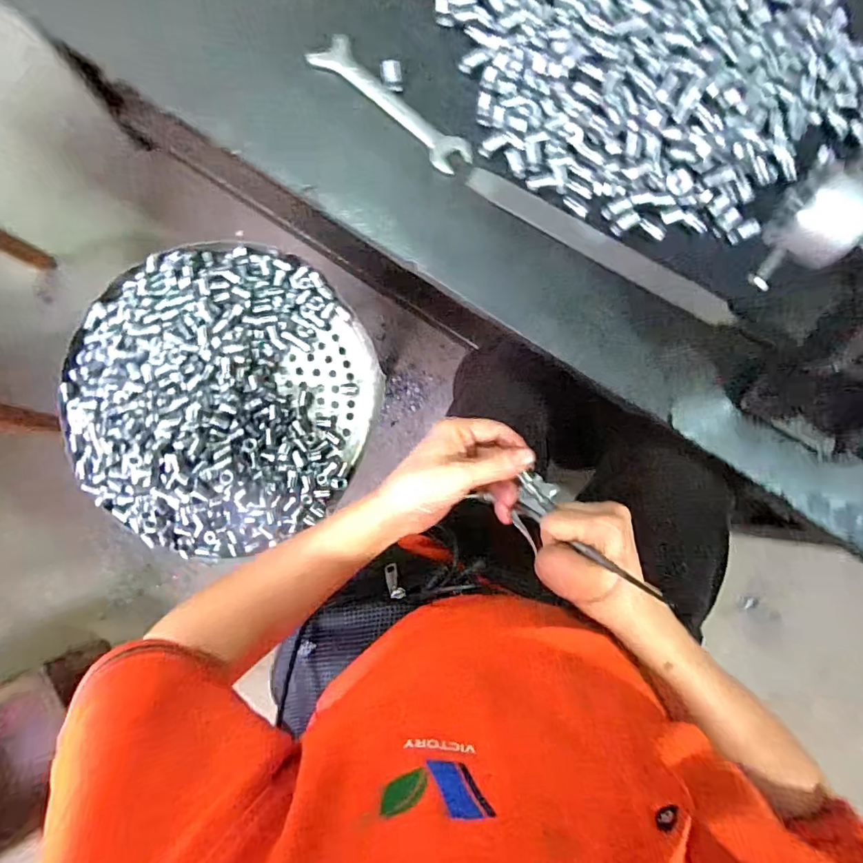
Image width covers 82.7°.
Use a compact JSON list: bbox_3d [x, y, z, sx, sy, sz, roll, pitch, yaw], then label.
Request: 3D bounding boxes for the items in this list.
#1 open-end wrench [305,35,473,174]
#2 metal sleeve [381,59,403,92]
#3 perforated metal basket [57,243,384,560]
[{"bbox_3d":[-0.035,-0.298,0.447,0.171,0.005,0.034,43,85,4],"label":"open-end wrench"},{"bbox_3d":[-0.036,-0.318,0.439,0.019,0.013,0.020,-2,84,-1],"label":"metal sleeve"},{"bbox_3d":[-0.257,-0.045,0.603,0.366,0.075,0.365,33,85,3],"label":"perforated metal basket"}]

